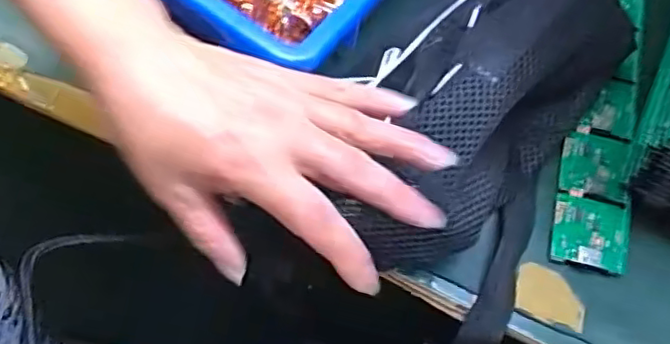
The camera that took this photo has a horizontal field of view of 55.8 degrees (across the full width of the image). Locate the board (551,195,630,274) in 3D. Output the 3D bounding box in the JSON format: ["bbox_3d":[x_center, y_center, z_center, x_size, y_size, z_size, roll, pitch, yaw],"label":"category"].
[{"bbox_3d":[0.158,0.037,0.390,0.045,0.004,0.044,17,66,4],"label":"board"}]

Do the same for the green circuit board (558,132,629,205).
[{"bbox_3d":[0.167,-0.004,0.409,0.039,0.004,0.045,11,64,9],"label":"green circuit board"}]

